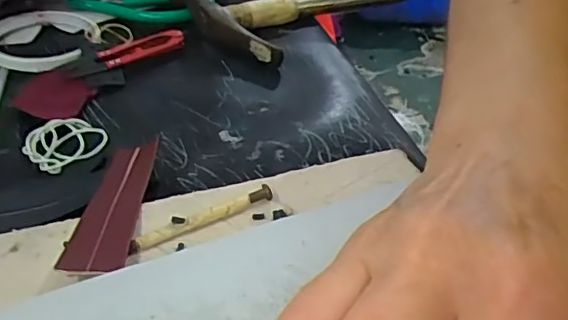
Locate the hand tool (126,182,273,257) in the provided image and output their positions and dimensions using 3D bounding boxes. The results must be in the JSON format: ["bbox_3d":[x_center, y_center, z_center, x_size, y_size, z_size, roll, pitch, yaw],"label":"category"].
[{"bbox_3d":[-0.037,0.027,0.256,0.068,0.008,0.006,-20,42,-24],"label":"hand tool"}]

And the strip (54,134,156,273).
[{"bbox_3d":[-0.085,0.019,0.287,0.028,0.006,0.129,-2,25,-4],"label":"strip"}]

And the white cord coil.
[{"bbox_3d":[-0.133,-0.013,0.341,0.044,0.008,0.043,0,38,0],"label":"white cord coil"}]

